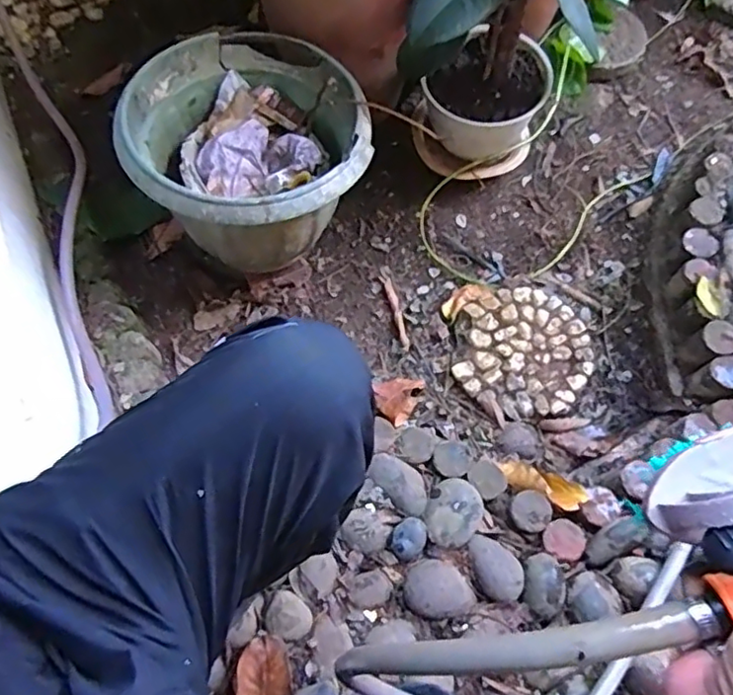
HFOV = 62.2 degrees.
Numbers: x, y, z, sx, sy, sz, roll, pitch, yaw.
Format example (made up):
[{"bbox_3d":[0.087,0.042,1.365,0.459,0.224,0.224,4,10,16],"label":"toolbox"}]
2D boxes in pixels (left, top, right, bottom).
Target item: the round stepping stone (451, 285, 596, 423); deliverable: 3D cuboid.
[{"bbox_3d":[0.282,0.006,1.102,0.237,0.035,0.253,-1,66,1],"label":"round stepping stone"}]

